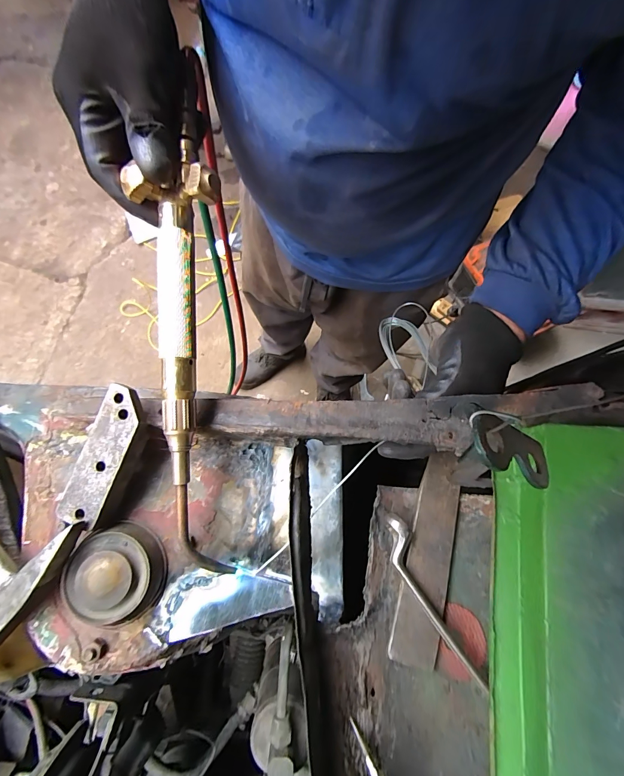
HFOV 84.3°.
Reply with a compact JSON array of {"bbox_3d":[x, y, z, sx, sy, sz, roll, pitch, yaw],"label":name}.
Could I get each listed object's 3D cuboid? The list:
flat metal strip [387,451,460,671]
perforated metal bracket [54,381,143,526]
[{"bbox_3d":[0.115,0.155,0.332,0.041,0.010,0.189,16,70,7],"label":"flat metal strip"},{"bbox_3d":[-0.168,0.055,0.278,0.036,0.007,0.112,20,85,6],"label":"perforated metal bracket"}]

